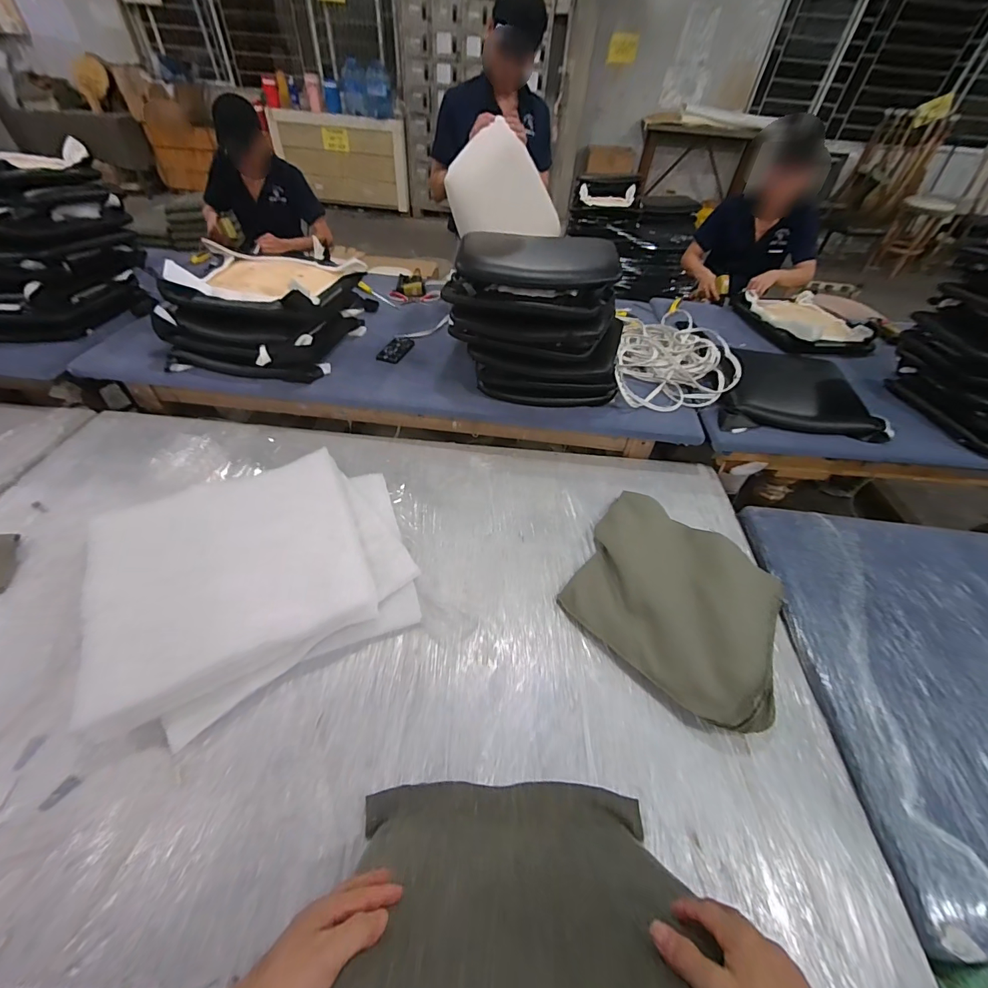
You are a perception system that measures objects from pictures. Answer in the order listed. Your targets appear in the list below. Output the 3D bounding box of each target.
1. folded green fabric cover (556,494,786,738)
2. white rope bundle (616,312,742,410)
[{"bbox_3d":[0.428,0.218,0.976,0.443,0.100,0.495,25,50,18],"label":"folded green fabric cover"},{"bbox_3d":[0.638,-0.505,1.491,0.379,0.102,0.653,14,47,9],"label":"white rope bundle"}]

